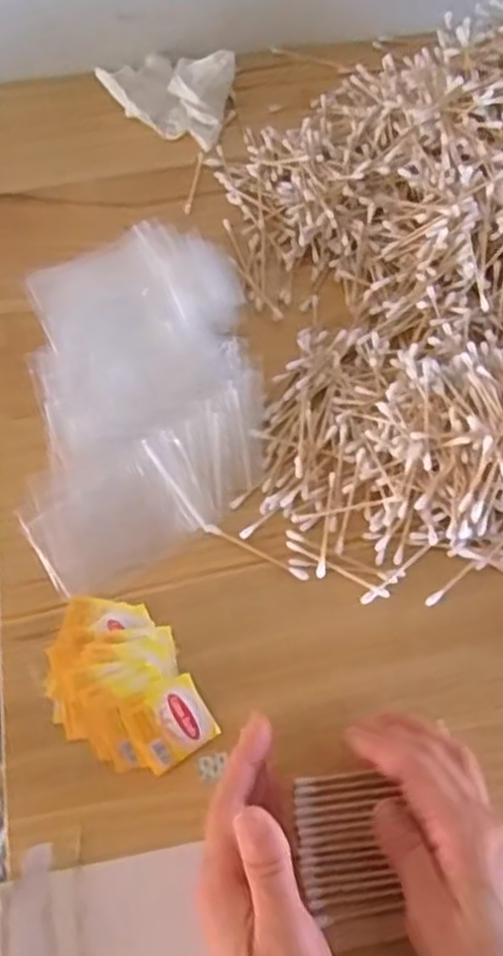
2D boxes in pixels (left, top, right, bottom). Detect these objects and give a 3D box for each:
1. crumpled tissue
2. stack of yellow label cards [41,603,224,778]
[{"bbox_3d":[-0.065,-0.360,0.718,0.135,0.032,0.091,35,68,17],"label":"crumpled tissue"},{"bbox_3d":[-0.080,0.122,0.468,0.080,0.022,0.114,-25,66,-12],"label":"stack of yellow label cards"}]

